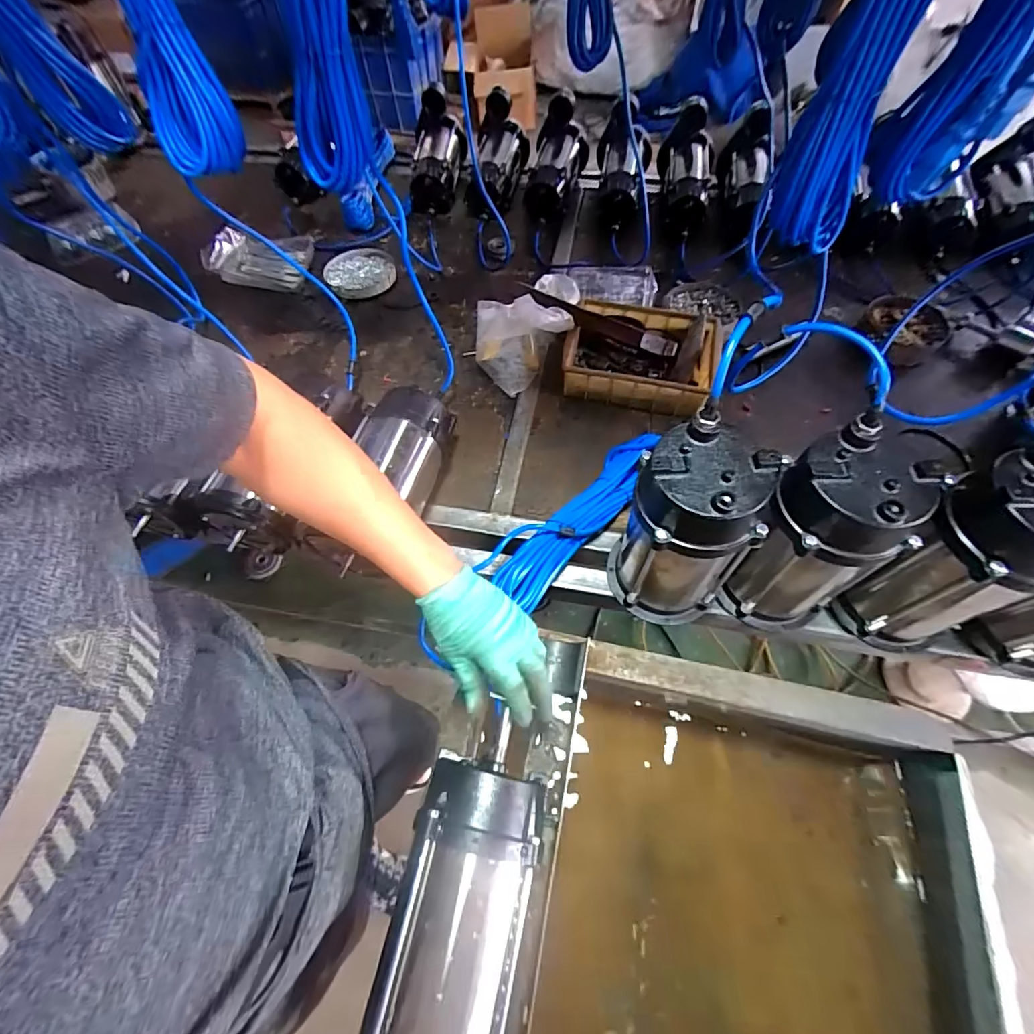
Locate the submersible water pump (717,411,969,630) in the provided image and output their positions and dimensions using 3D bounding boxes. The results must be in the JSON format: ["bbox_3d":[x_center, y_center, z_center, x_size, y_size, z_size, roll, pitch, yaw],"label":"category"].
[{"bbox_3d":[0.322,0.033,0.527,0.122,0.268,0.102,28,66,17],"label":"submersible water pump"}]

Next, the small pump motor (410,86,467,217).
[{"bbox_3d":[-0.185,-0.821,1.098,0.108,0.132,0.254,3,76,4],"label":"small pump motor"}]

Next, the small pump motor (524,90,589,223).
[{"bbox_3d":[0.086,-0.780,1.058,0.110,0.143,0.233,11,62,8],"label":"small pump motor"}]

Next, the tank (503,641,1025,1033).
[{"bbox_3d":[0.186,0.566,0.501,0.556,0.213,0.755,11,62,9],"label":"tank"}]

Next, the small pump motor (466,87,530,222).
[{"bbox_3d":[-0.037,-0.806,1.082,0.131,0.152,0.300,3,61,4],"label":"small pump motor"}]

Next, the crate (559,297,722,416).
[{"bbox_3d":[0.204,-0.275,0.818,0.238,0.072,0.181,12,62,9],"label":"crate"}]

